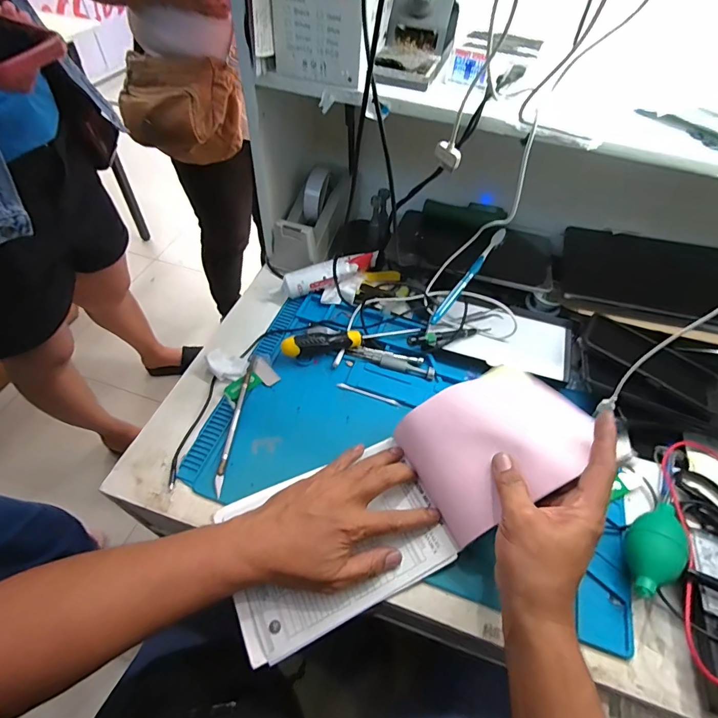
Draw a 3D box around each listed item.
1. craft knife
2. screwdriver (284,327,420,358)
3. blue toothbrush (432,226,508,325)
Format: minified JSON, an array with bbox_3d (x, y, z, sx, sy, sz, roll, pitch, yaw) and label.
[{"bbox_3d":[-0.147,0.071,0.486,0.010,0.007,0.184,5,55,1],"label":"craft knife"},{"bbox_3d":[-0.007,-0.026,0.546,0.188,0.037,0.022,-12,57,-10],"label":"screwdriver"},{"bbox_3d":[0.155,-0.118,0.571,0.013,0.012,0.185,34,75,19],"label":"blue toothbrush"}]

